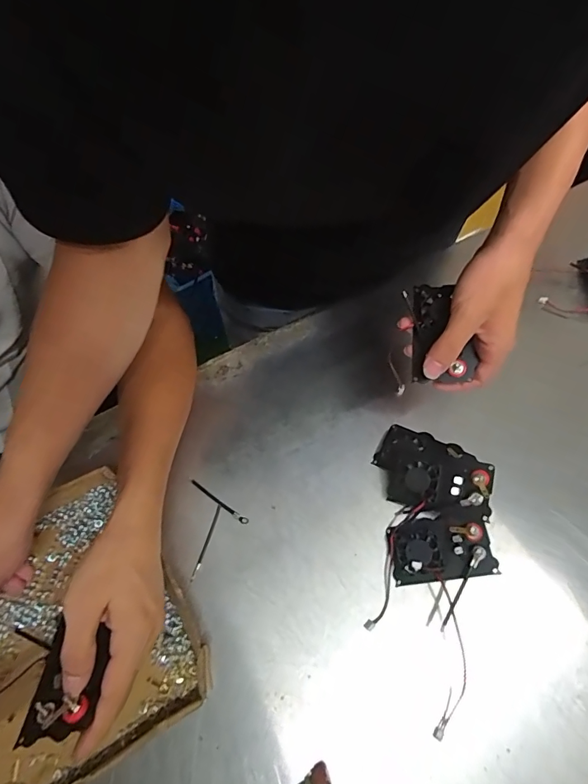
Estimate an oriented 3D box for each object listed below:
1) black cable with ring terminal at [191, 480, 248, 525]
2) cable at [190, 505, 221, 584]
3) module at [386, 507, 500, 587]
[{"bbox_3d":[-0.077,0.112,0.429,0.073,0.004,0.007,31,66,16],"label":"black cable with ring terminal"},{"bbox_3d":[-0.086,0.146,0.410,0.005,0.004,0.073,14,63,8],"label":"cable"},{"bbox_3d":[0.135,0.143,0.396,0.090,0.018,0.060,-13,60,9],"label":"module"}]

